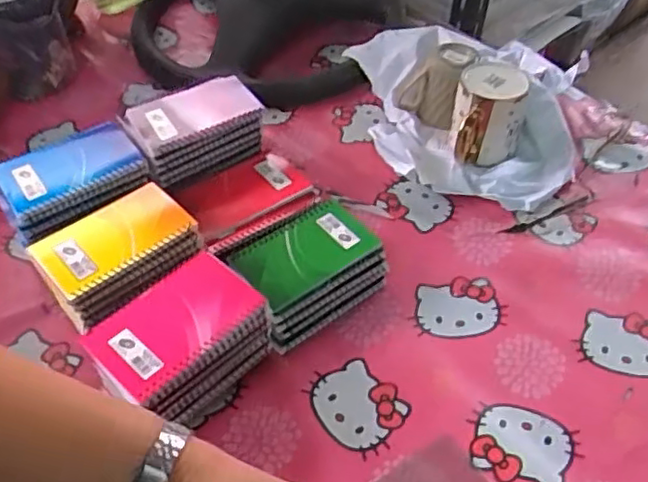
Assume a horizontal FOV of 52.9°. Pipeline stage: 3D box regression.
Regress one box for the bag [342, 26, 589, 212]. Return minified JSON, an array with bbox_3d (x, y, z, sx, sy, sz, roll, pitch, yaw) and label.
[{"bbox_3d":[0.164,-0.174,0.799,0.283,0.096,0.256,11,49,12],"label":"bag"}]

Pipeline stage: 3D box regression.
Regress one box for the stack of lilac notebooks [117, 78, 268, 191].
[{"bbox_3d":[-0.146,-0.124,0.739,0.141,0.058,0.098,-22,51,-18],"label":"stack of lilac notebooks"}]

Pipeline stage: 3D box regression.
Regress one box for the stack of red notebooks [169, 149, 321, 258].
[{"bbox_3d":[-0.081,-0.038,0.717,0.135,0.044,0.118,-25,52,-19],"label":"stack of red notebooks"}]

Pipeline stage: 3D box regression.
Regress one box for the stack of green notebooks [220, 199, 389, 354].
[{"bbox_3d":[-0.020,0.029,0.649,0.132,0.053,0.110,-31,54,-24],"label":"stack of green notebooks"}]

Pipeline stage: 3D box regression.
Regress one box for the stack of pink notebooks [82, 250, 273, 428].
[{"bbox_3d":[-0.124,0.091,0.569,0.094,0.089,0.134,33,57,27],"label":"stack of pink notebooks"}]

